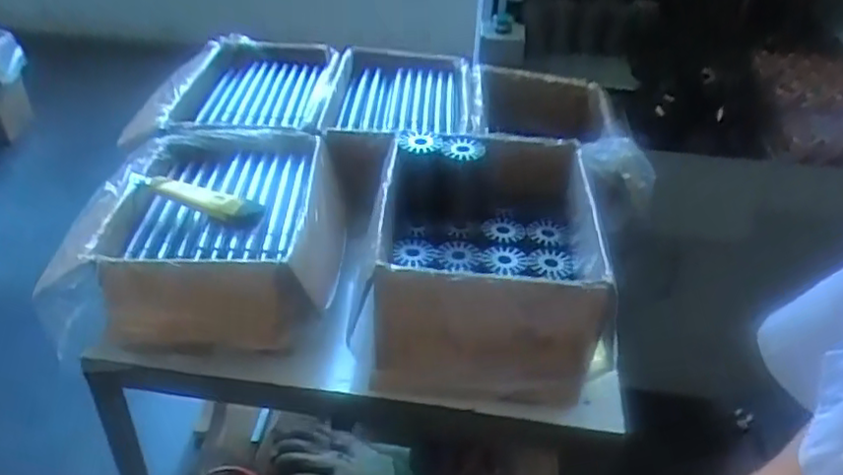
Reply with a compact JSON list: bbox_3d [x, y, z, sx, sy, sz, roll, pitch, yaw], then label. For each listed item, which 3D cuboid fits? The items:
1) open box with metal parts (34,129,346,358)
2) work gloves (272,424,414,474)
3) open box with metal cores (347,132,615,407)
[{"bbox_3d":[-0.244,-0.008,0.769,0.269,0.118,0.274,5,37,1],"label":"open box with metal parts"},{"bbox_3d":[-0.112,0.310,0.926,0.210,0.045,0.100,11,38,9],"label":"work gloves"},{"bbox_3d":[0.069,0.018,0.742,0.245,0.152,0.296,8,38,5],"label":"open box with metal cores"}]

